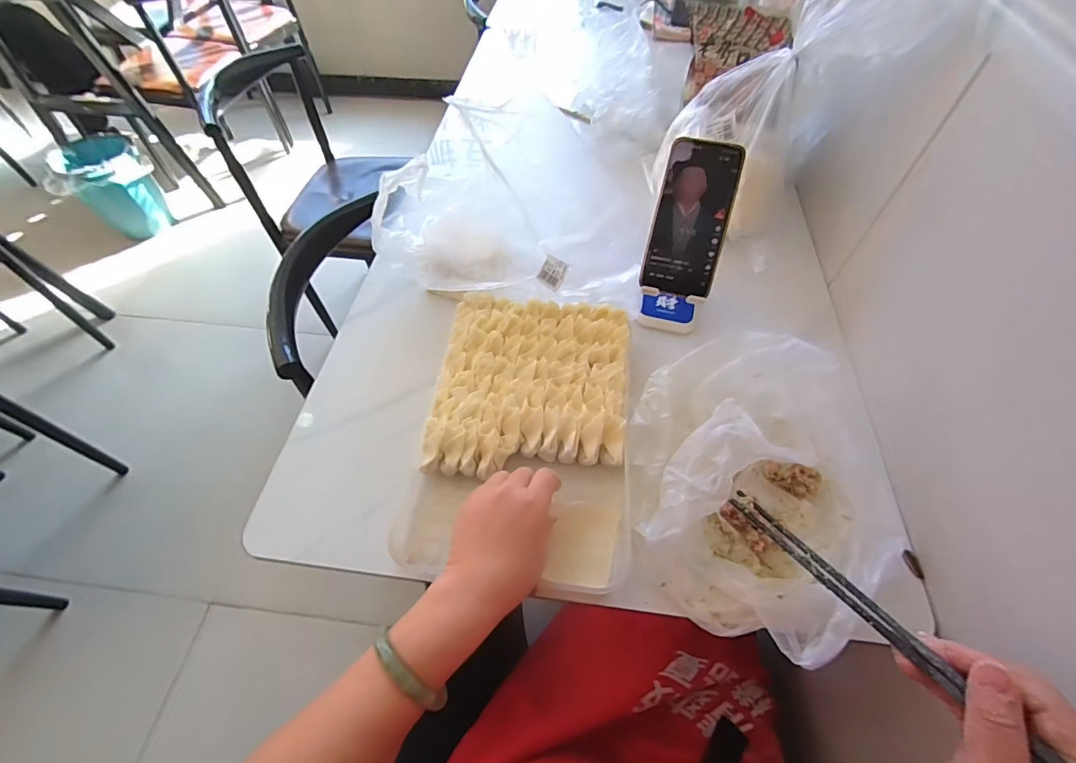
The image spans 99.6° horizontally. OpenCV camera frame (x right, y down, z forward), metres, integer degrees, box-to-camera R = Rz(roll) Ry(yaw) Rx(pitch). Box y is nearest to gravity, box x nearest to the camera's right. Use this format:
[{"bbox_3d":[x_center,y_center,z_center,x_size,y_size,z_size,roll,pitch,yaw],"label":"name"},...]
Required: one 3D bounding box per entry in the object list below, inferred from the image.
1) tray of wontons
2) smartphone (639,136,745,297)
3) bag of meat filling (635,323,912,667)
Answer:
[{"bbox_3d":[-0.011,0.044,0.455,0.202,0.054,0.286,6,57,4],"label":"tray of wontons"},{"bbox_3d":[0.163,-0.174,0.486,0.078,0.012,0.158,13,97,9],"label":"smartphone"},{"bbox_3d":[0.187,0.087,0.392,0.204,0.088,0.244,-15,58,-10],"label":"bag of meat filling"}]

